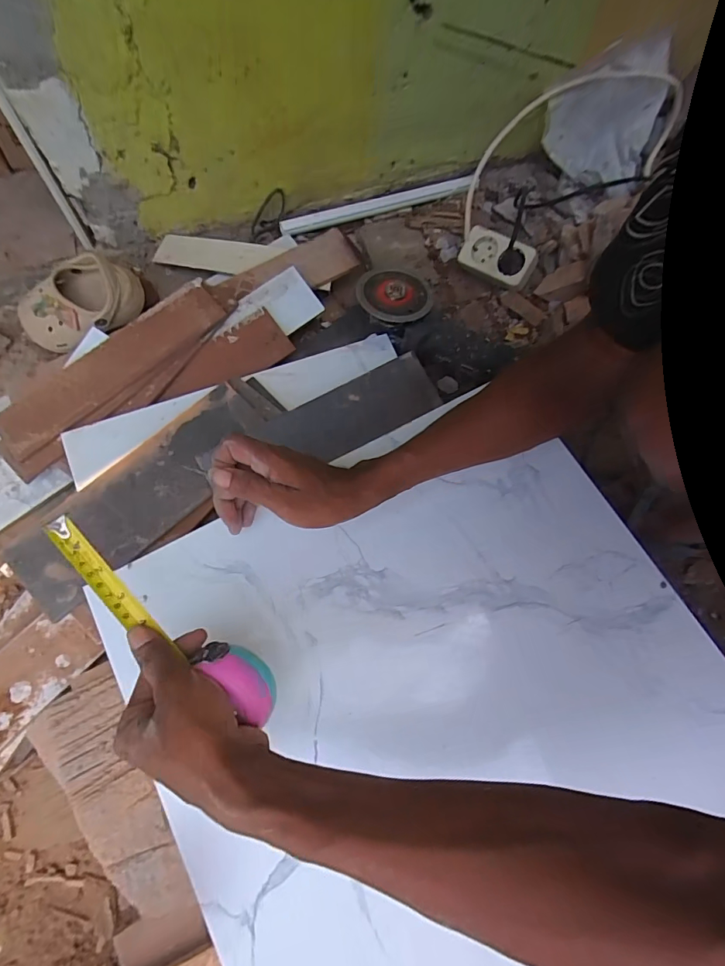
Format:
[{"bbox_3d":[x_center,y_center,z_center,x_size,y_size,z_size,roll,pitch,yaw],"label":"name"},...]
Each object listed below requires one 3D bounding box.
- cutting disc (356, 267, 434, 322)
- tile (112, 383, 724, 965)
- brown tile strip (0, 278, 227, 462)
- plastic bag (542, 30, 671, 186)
[{"bbox_3d":[0.042,-0.246,0.572,0.095,0.010,0.082,22,72,4],"label":"cutting disc"},{"bbox_3d":[0.076,0.188,0.394,0.489,0.016,0.484,-28,75,-11],"label":"tile"},{"bbox_3d":[-0.308,-0.148,0.539,0.295,0.014,0.079,-40,80,-10],"label":"brown tile strip"},{"bbox_3d":[0.361,-0.547,0.654,0.170,0.158,0.053,11,70,1],"label":"plastic bag"}]

